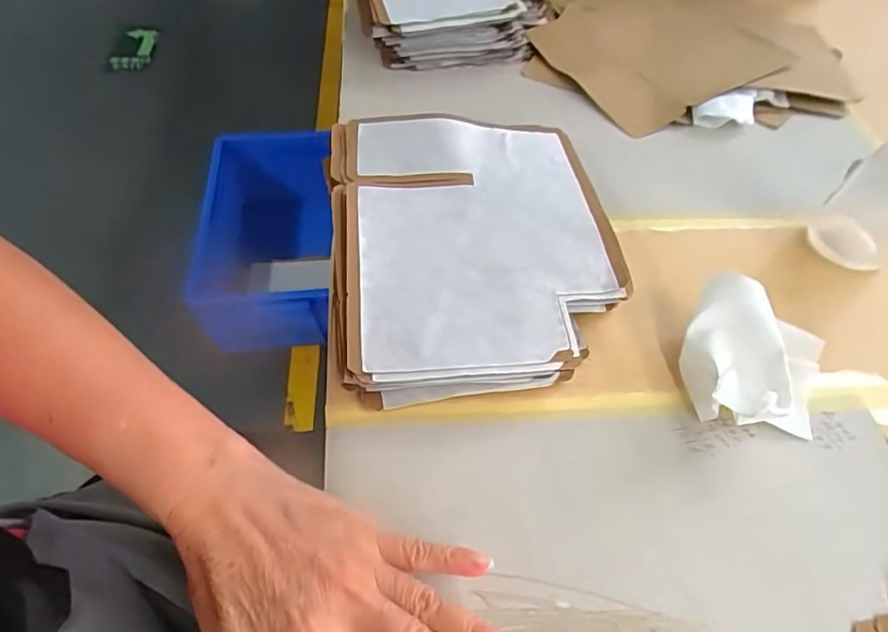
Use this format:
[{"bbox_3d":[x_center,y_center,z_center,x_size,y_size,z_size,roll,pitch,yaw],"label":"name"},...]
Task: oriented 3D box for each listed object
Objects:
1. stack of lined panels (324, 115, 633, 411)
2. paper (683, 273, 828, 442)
[{"bbox_3d":[0.020,-0.057,0.431,0.203,0.042,0.250,-5,55,-7],"label":"stack of lined panels"},{"bbox_3d":[0.209,0.031,0.373,0.086,0.047,0.094,18,55,10],"label":"paper"}]

